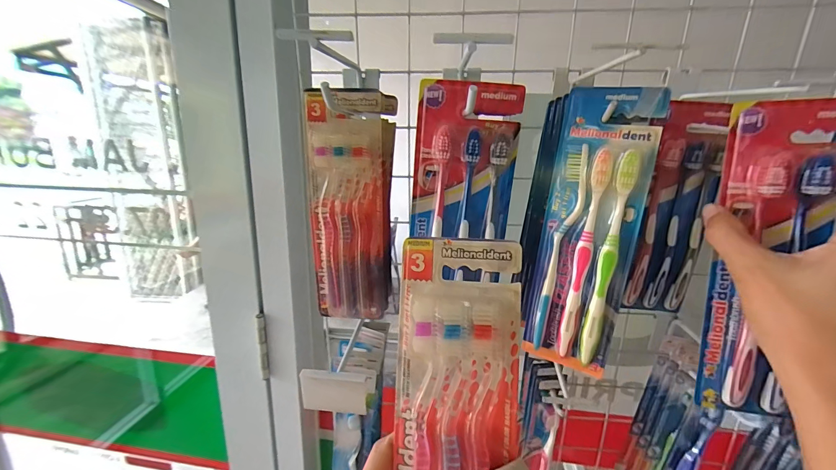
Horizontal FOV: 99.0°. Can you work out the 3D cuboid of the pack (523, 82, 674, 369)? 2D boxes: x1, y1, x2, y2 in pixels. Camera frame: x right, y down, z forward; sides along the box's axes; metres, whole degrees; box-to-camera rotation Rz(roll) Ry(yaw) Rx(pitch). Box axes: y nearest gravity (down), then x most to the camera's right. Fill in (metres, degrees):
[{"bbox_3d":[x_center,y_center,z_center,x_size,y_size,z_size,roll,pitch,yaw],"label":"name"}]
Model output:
[{"bbox_3d":[0.144,0.000,0.303,0.075,0.231,0.034,10,18,28],"label":"pack"}]

